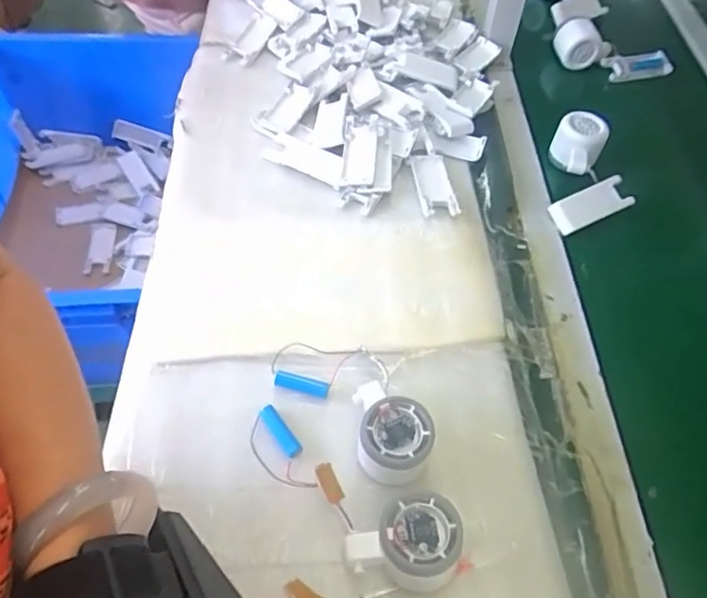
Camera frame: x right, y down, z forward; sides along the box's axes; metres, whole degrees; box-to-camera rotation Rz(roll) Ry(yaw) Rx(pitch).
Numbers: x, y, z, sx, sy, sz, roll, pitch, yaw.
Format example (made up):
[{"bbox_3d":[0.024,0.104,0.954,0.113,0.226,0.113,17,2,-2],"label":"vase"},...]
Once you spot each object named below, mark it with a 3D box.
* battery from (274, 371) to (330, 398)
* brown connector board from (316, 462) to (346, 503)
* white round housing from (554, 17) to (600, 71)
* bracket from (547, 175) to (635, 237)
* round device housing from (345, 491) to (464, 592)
[{"bbox_3d":[-0.046,0.077,0.519,0.048,0.011,0.014,11,55,3],"label":"battery"},{"bbox_3d":[-0.019,0.147,0.460,0.013,0.006,0.032,-22,73,-19],"label":"brown connector board"},{"bbox_3d":[0.351,-0.398,0.901,0.059,0.053,0.053,0,55,-4],"label":"white round housing"},{"bbox_3d":[0.285,-0.113,0.688,0.109,0.009,0.042,-25,82,-10],"label":"bracket"},{"bbox_3d":[0.039,0.177,0.429,0.075,0.052,0.058,18,55,8],"label":"round device housing"}]

